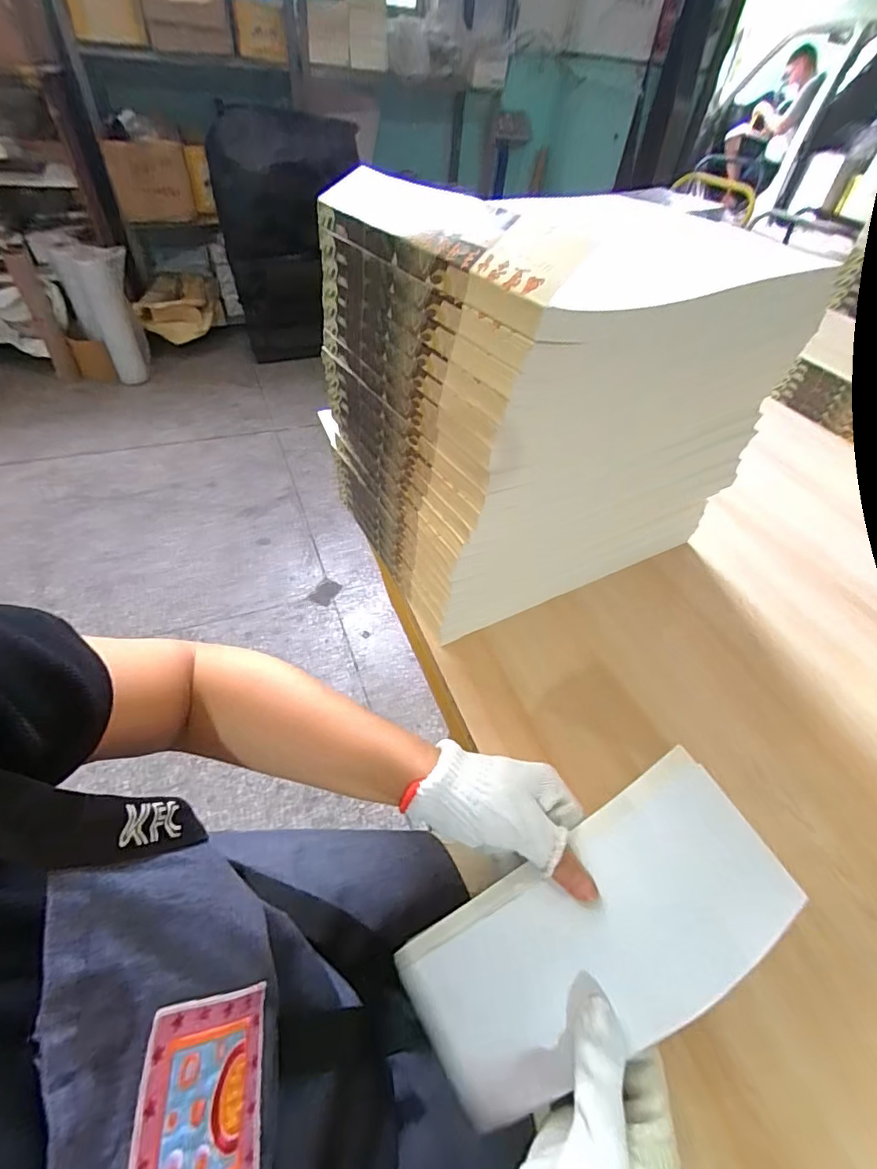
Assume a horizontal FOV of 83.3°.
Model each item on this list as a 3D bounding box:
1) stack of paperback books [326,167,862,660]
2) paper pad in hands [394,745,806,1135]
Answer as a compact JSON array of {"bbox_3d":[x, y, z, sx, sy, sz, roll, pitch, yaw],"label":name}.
[{"bbox_3d":[0.108,-0.176,0.506,0.356,0.315,0.247,-22,55,-23],"label":"stack of paperback books"},{"bbox_3d":[0.095,0.222,0.312,0.246,0.039,0.107,-35,56,3],"label":"paper pad in hands"}]

